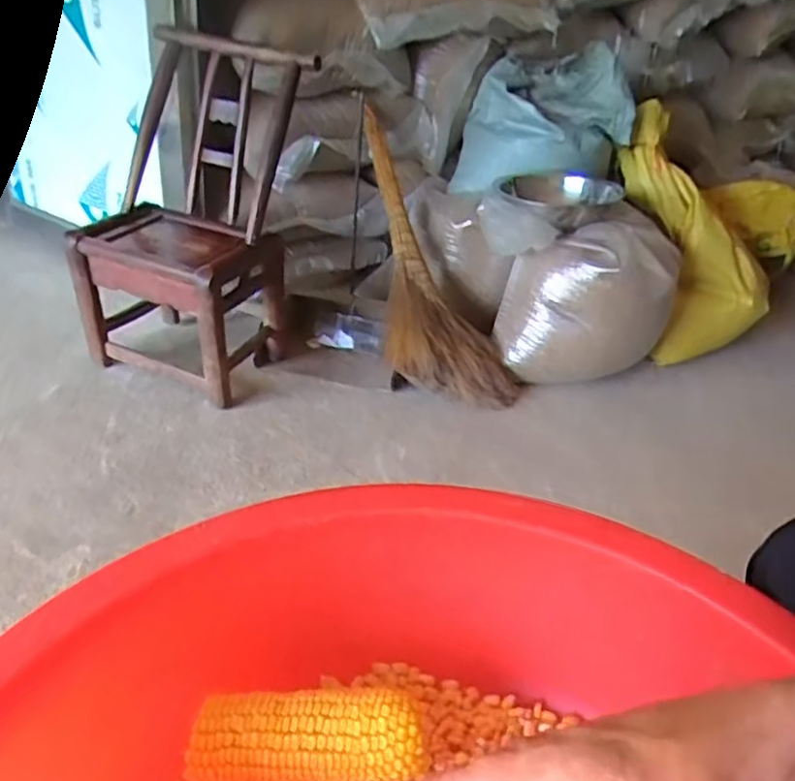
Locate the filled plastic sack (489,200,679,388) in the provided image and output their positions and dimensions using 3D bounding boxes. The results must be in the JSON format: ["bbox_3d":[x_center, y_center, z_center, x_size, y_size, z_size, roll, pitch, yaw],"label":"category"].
[{"bbox_3d":[0.439,-0.218,1.483,0.342,0.347,0.324,19,33,18],"label":"filled plastic sack"}]

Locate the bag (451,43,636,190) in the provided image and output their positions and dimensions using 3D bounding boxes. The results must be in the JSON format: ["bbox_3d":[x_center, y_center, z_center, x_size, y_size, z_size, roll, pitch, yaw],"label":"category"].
[{"bbox_3d":[0.356,-0.646,1.562,0.404,0.312,0.148,10,33,8],"label":"bag"}]

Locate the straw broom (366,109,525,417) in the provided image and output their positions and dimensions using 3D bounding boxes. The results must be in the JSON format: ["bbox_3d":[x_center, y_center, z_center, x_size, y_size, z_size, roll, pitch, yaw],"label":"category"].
[{"bbox_3d":[0.046,-0.282,1.460,0.266,0.092,0.714,-14,77,-27],"label":"straw broom"}]

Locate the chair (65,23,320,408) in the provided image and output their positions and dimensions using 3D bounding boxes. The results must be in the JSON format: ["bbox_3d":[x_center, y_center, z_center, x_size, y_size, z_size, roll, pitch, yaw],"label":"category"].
[{"bbox_3d":[-0.425,-0.335,1.286,0.397,0.618,0.320,22,34,22],"label":"chair"}]

